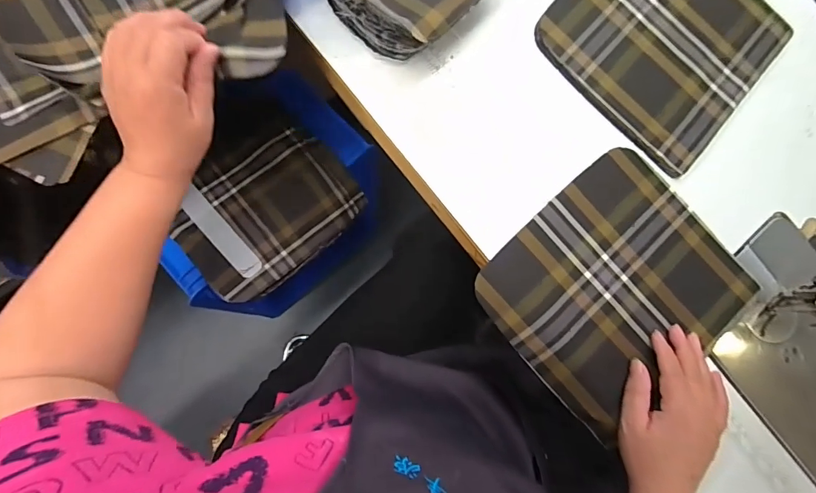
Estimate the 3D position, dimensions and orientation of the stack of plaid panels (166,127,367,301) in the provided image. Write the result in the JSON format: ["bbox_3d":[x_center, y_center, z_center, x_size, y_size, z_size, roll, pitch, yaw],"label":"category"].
[{"bbox_3d":[-0.202,-0.055,0.608,0.240,0.042,0.188,-41,92,-16],"label":"stack of plaid panels"}]

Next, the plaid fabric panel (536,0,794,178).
[{"bbox_3d":[0.286,-0.235,0.464,0.221,0.010,0.234,43,80,-1],"label":"plaid fabric panel"}]

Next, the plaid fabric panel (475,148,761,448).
[{"bbox_3d":[0.216,0.042,0.437,0.237,0.015,0.217,-42,90,-8],"label":"plaid fabric panel"}]

